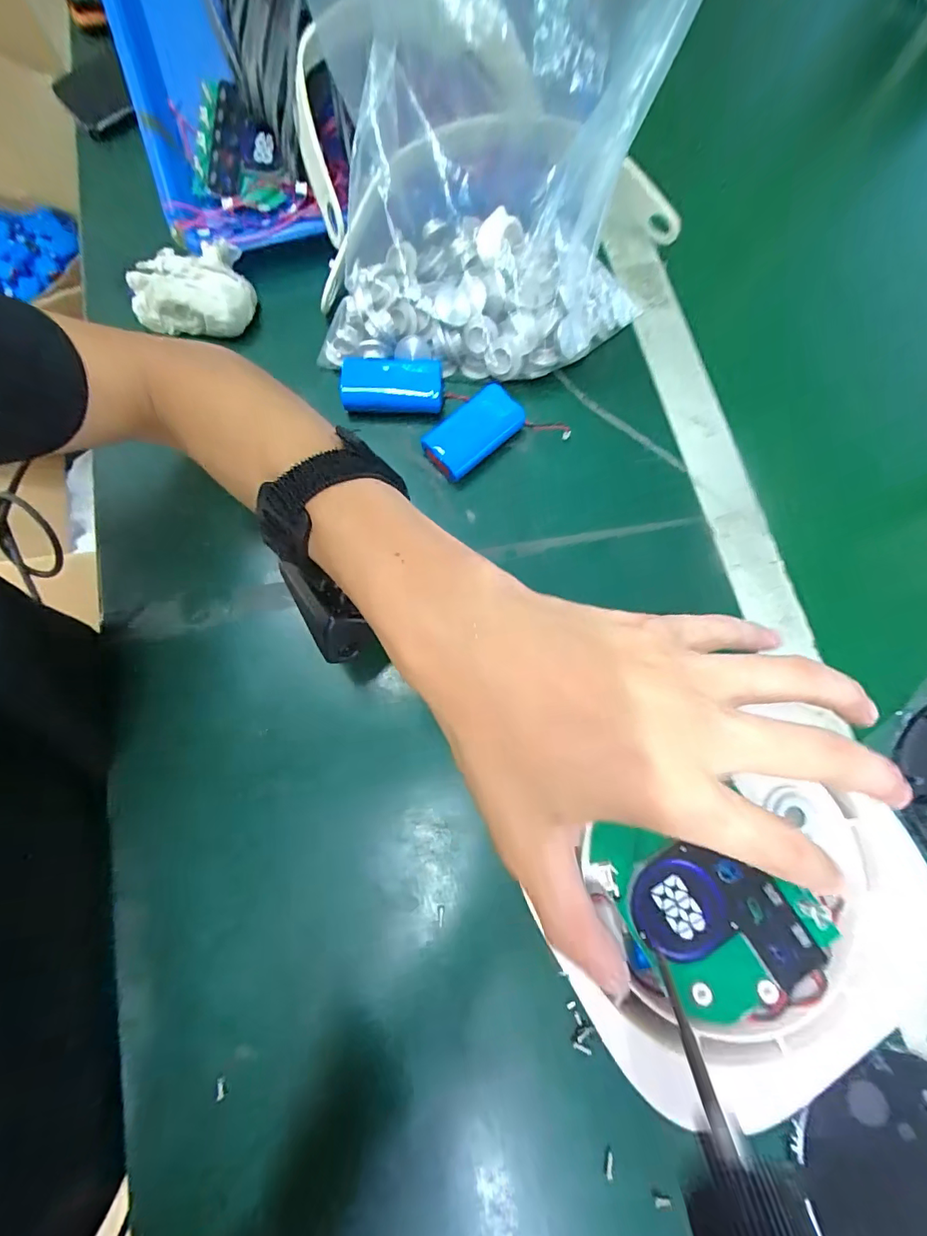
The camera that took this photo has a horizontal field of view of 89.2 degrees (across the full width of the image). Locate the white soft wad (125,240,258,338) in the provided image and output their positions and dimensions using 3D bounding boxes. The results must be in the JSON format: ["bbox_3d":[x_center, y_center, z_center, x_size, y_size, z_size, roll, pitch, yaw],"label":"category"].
[{"bbox_3d":[-0.193,-0.230,0.329,0.082,0.025,0.060,-2,77,-3],"label":"white soft wad"}]

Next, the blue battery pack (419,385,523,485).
[{"bbox_3d":[0.006,-0.125,0.321,0.069,0.024,0.035,-42,82,-11],"label":"blue battery pack"}]

